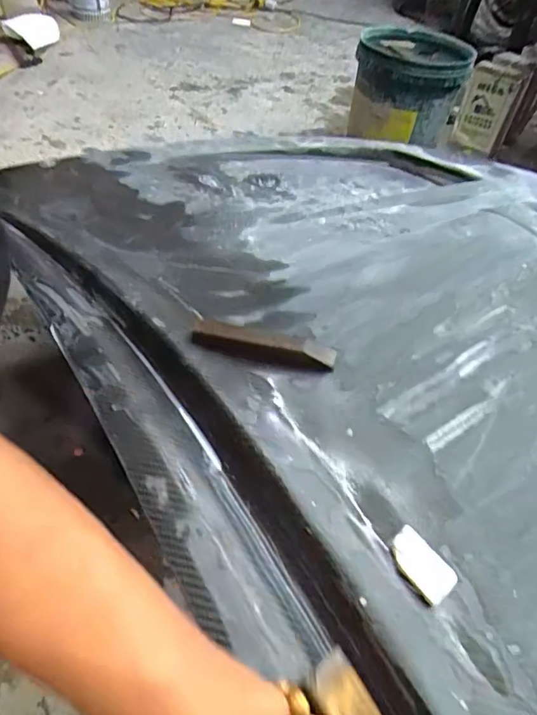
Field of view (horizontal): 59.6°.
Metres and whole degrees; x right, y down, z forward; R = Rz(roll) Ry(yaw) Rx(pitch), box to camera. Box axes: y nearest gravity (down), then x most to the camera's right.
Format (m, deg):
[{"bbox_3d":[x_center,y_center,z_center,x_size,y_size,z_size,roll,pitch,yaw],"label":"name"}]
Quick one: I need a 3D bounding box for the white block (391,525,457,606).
[{"bbox_3d":[0.107,0.145,0.330,0.028,0.007,0.046,-29,58,-28],"label":"white block"}]

